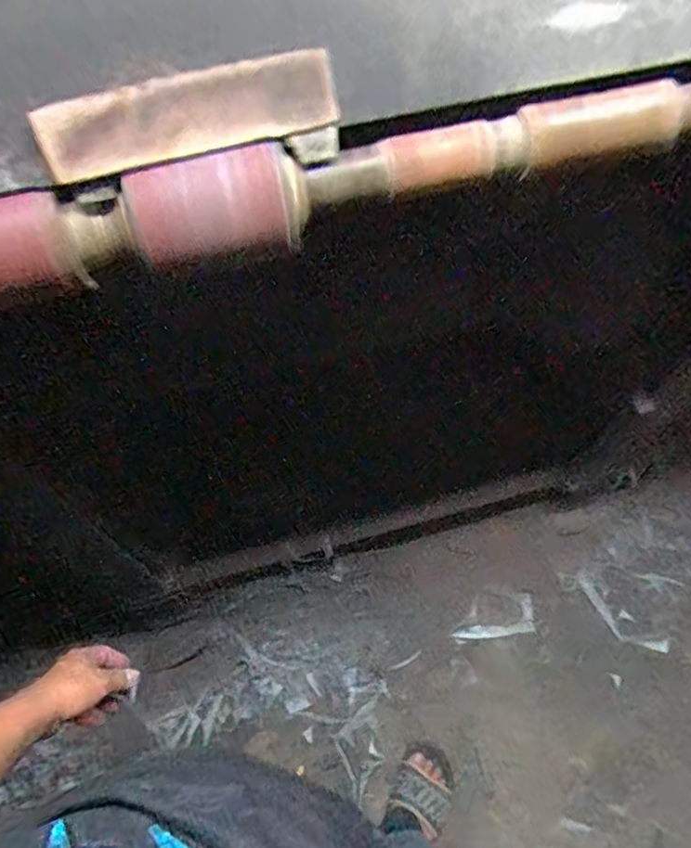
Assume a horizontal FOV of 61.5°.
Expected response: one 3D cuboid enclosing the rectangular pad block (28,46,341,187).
[{"bbox_3d":[-0.087,-0.171,0.323,0.163,0.035,0.024,-15,61,-6],"label":"rectangular pad block"}]

